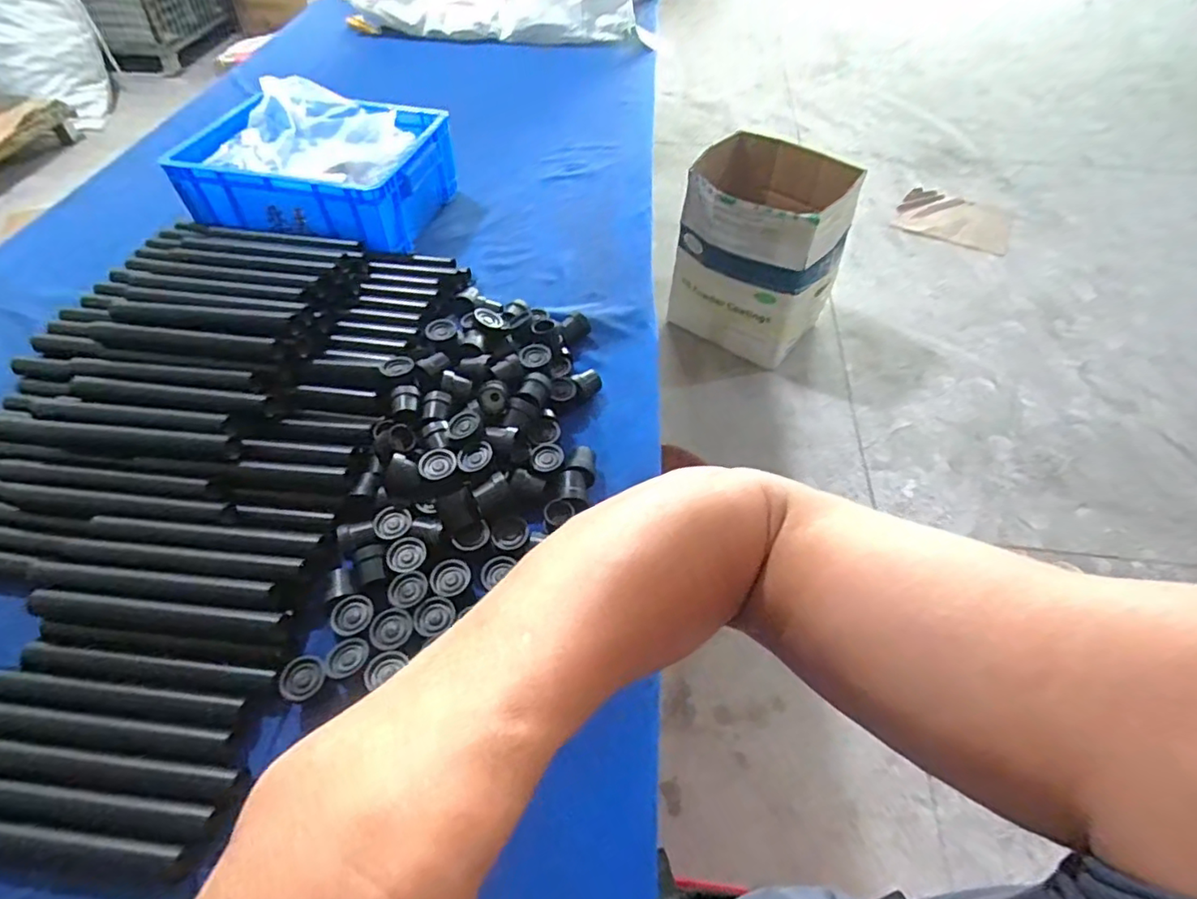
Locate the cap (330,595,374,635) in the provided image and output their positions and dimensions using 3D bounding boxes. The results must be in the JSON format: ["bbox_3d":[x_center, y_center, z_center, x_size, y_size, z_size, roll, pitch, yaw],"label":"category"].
[{"bbox_3d":[-0.217,0.146,0.513,0.035,0.012,0.031,-4,52,-3],"label":"cap"}]

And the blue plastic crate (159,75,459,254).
[{"bbox_3d":[-0.412,-0.431,0.891,0.322,0.125,0.272,12,53,9],"label":"blue plastic crate"}]

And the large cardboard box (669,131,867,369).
[{"bbox_3d":[0.421,-0.536,1.605,0.427,0.479,0.299,26,56,19],"label":"large cardboard box"}]

